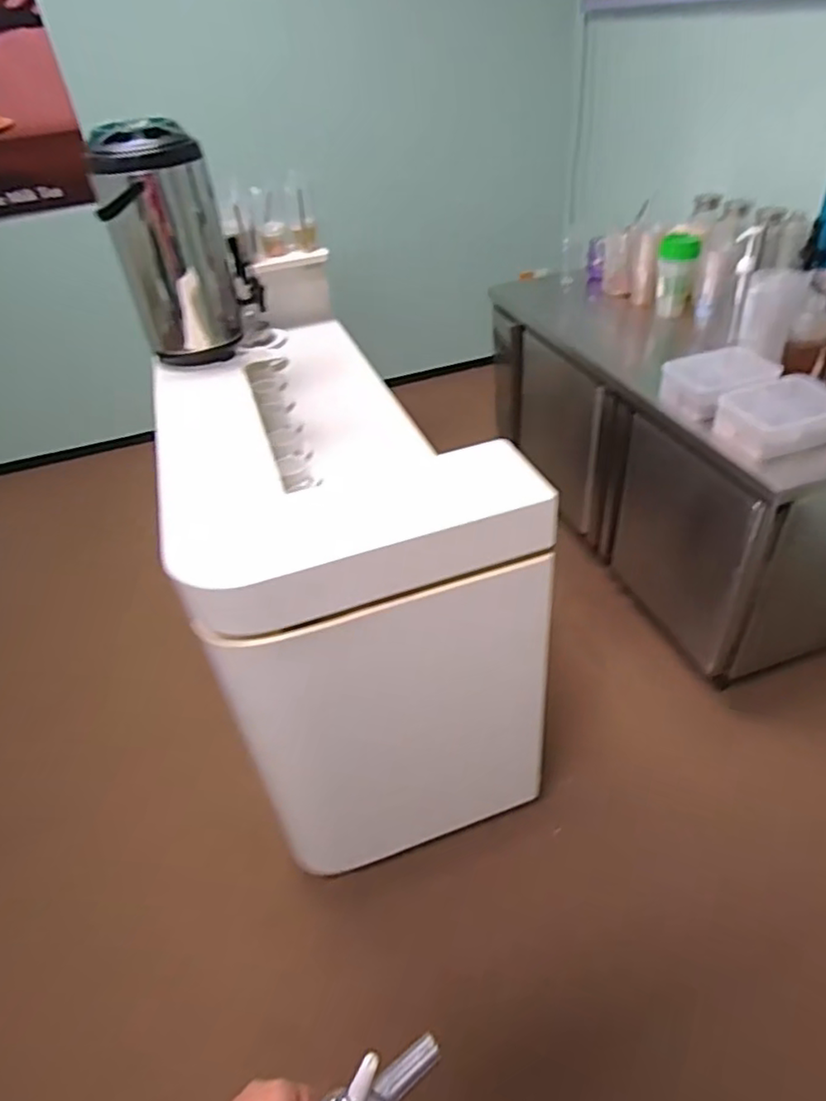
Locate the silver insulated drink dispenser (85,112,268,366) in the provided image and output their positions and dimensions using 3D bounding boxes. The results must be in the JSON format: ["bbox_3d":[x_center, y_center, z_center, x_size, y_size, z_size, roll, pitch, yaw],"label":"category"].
[{"bbox_3d":[-0.511,-0.684,1.452,0.268,0.468,0.220,-12,40,-8],"label":"silver insulated drink dispenser"}]

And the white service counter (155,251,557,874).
[{"bbox_3d":[-0.225,-0.041,1.673,0.589,0.850,1.276,-16,41,-12],"label":"white service counter"}]

